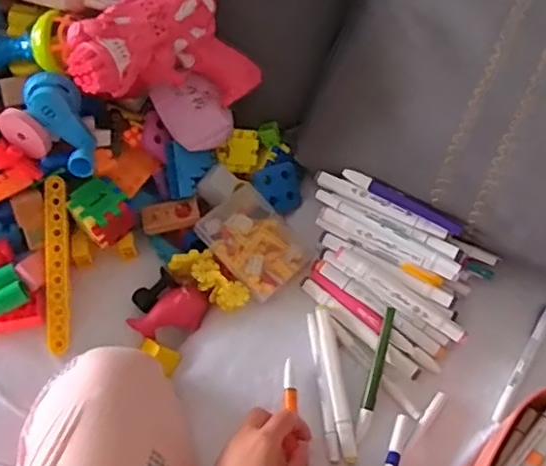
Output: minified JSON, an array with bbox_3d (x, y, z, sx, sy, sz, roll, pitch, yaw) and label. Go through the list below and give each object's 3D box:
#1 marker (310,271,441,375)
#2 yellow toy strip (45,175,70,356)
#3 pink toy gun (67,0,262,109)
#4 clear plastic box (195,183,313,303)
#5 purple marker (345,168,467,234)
[{"bbox_3d":[0.099,0.089,0.631,0.158,0.021,0.016,36,71,18],"label":"marker"},{"bbox_3d":[-0.221,0.033,0.642,0.021,0.015,0.176,-1,88,1],"label":"yellow toy strip"},{"bbox_3d":[-0.103,-0.175,0.627,0.193,0.136,0.047,-41,31,-28],"label":"pink toy gun"},{"bbox_3d":[-0.019,0.009,0.663,0.103,0.030,0.081,41,72,19],"label":"clear plastic box"},{"bbox_3d":[0.128,-0.034,0.629,0.130,0.012,0.012,29,69,15],"label":"purple marker"}]

